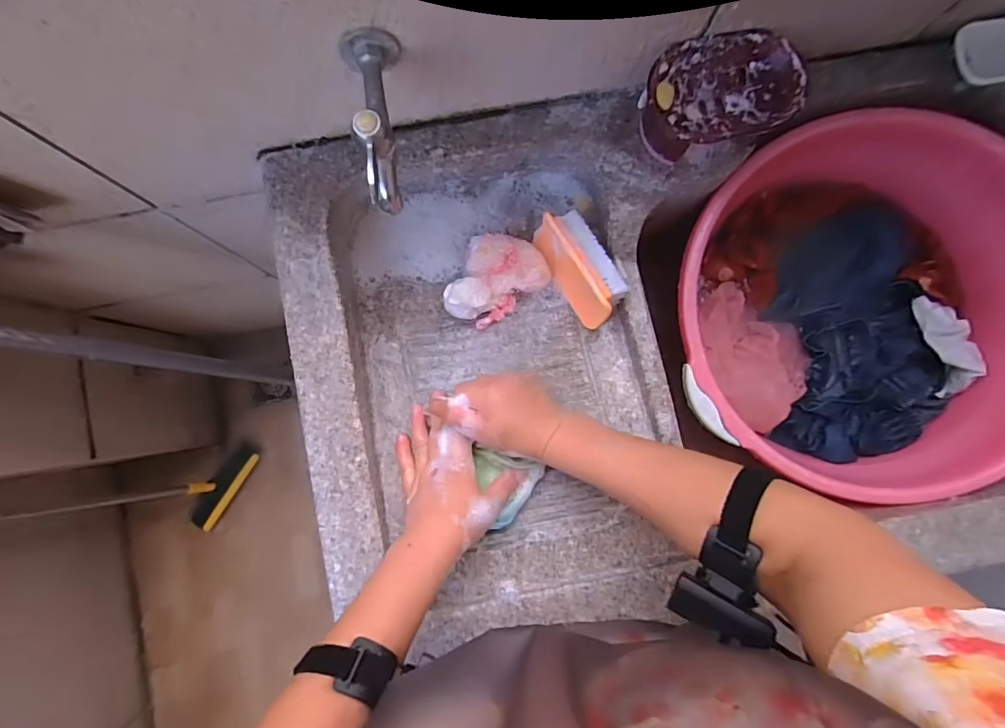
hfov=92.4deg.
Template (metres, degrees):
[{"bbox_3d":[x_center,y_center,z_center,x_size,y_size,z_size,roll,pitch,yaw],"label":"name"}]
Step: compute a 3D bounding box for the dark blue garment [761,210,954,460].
[{"bbox_3d":[0.457,-0.037,0.619,0.210,0.054,0.303,-8,85,-3],"label":"dark blue garment"}]

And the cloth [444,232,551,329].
[{"bbox_3d":[-0.002,-0.095,0.558,0.098,0.057,0.112,21,84,0],"label":"cloth"}]

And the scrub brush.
[{"bbox_3d":[0.090,-0.112,0.554,0.050,0.071,0.131,-30,86,-5],"label":"scrub brush"}]

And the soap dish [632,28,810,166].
[{"bbox_3d":[0.218,-0.268,0.493,0.148,0.064,0.098,-17,85,-4],"label":"soap dish"}]

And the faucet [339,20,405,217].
[{"bbox_3d":[-0.094,-0.191,0.378,0.042,0.068,0.148,-11,85,-3],"label":"faucet"}]

